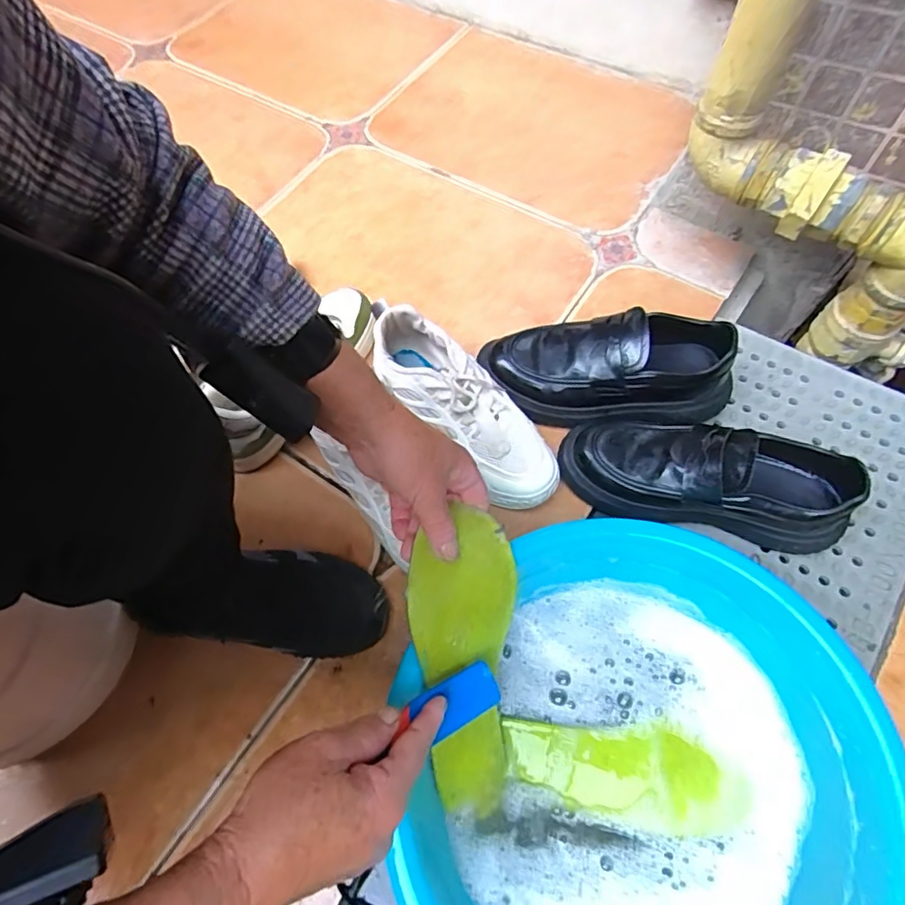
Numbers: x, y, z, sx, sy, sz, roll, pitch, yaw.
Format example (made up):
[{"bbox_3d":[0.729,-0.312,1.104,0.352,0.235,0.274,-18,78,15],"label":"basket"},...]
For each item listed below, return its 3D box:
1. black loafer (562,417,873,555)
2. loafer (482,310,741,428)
[{"bbox_3d":[0.246,0.024,0.536,0.269,0.099,0.097,13,64,10],"label":"black loafer"},{"bbox_3d":[0.168,-0.092,0.594,0.270,0.089,0.107,5,63,6],"label":"loafer"}]

